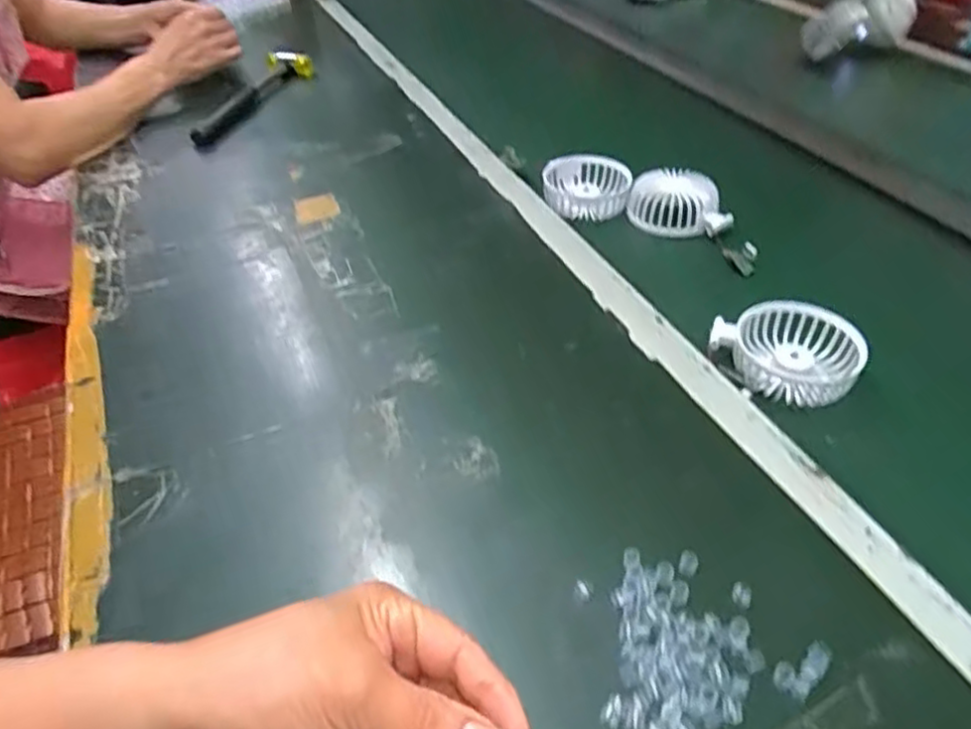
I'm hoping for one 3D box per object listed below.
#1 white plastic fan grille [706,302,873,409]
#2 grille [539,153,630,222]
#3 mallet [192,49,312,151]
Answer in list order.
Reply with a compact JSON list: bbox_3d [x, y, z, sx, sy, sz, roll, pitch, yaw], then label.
[{"bbox_3d":[0.224,-0.012,0.517,0.102,0.029,0.091,17,46,21],"label":"white plastic fan grille"},{"bbox_3d":[0.106,-0.187,0.723,0.087,0.029,0.089,-2,42,1],"label":"grille"},{"bbox_3d":[-0.310,-0.348,0.893,0.075,0.028,0.247,8,43,11],"label":"mallet"}]

